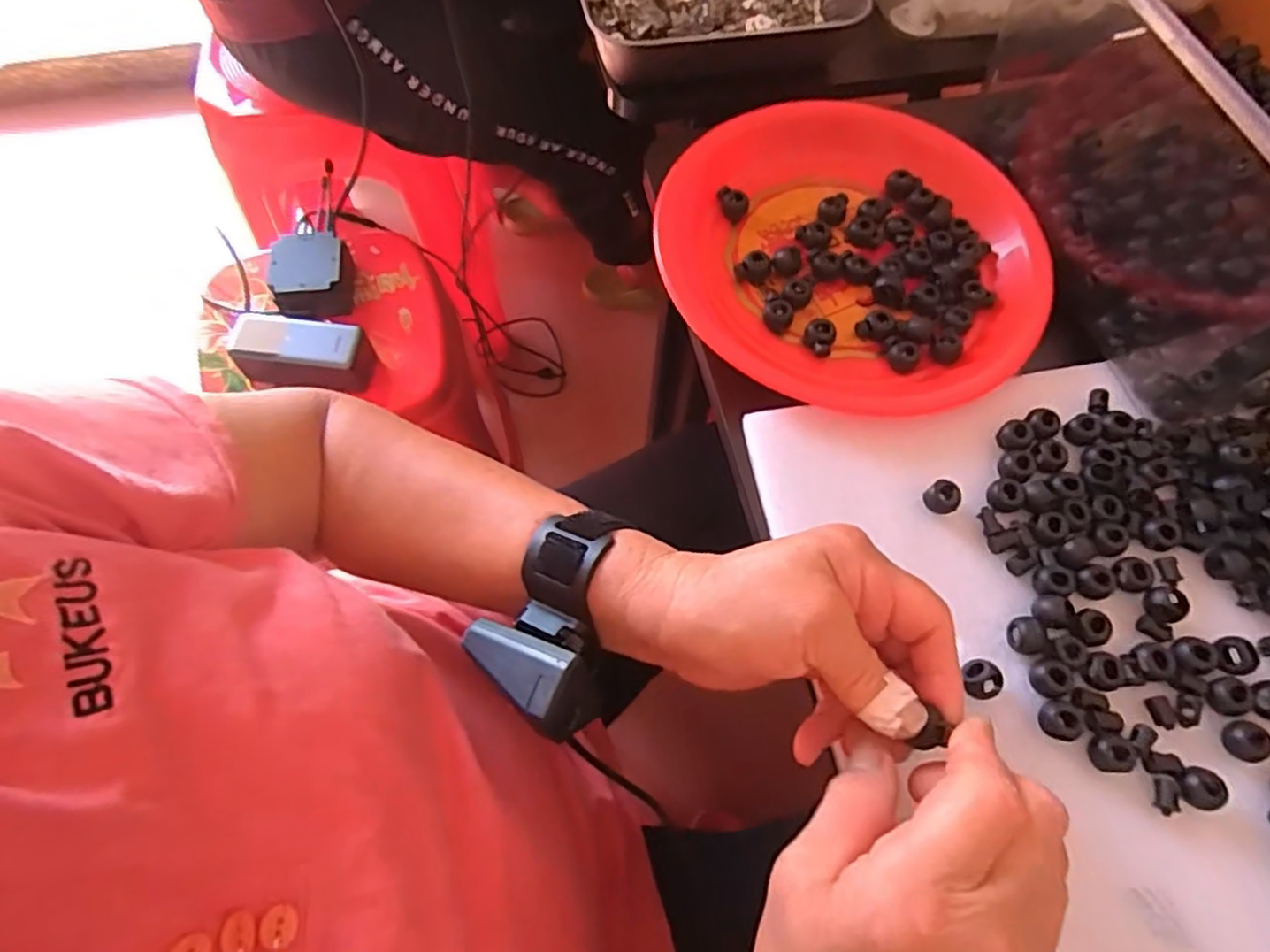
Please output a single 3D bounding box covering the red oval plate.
[{"bbox_3d":[0.132,-0.136,0.423,0.226,0.025,0.224,-10,67,-6],"label":"red oval plate"}]

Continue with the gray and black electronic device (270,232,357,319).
[{"bbox_3d":[-0.354,-0.219,0.773,0.078,0.050,0.092,-12,67,-7],"label":"gray and black electronic device"}]

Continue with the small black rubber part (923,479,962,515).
[{"bbox_3d":[0.158,0.010,0.356,0.016,0.010,0.016,40,71,14],"label":"small black rubber part"}]

